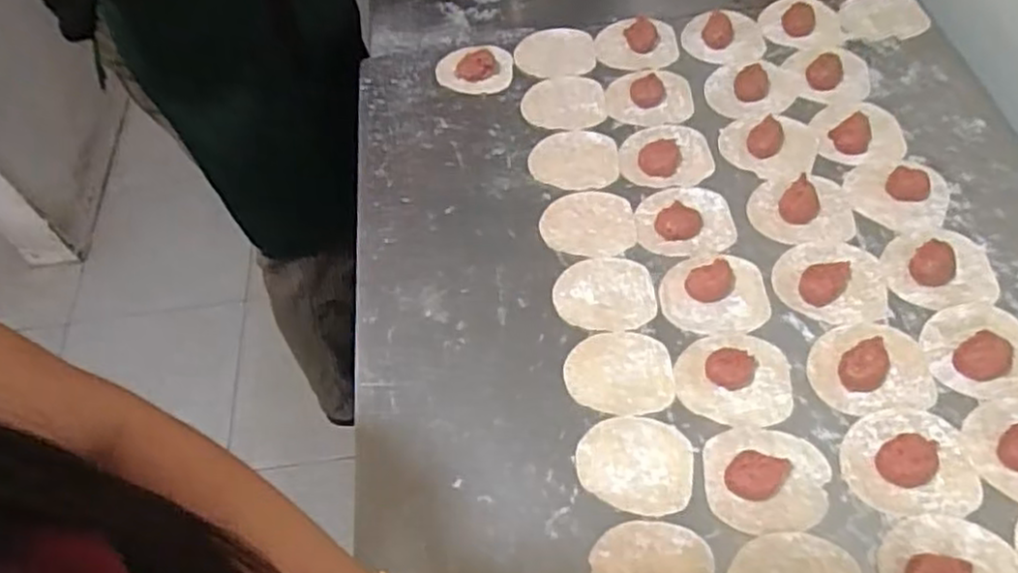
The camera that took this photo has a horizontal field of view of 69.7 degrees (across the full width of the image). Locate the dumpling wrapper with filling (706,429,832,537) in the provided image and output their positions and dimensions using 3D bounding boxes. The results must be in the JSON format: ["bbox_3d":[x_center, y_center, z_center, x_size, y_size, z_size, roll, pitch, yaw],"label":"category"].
[{"bbox_3d":[0.178,0.128,0.498,0.082,0.027,0.072,-3,59,2],"label":"dumpling wrapper with filling"}]

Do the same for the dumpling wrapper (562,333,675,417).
[{"bbox_3d":[0.084,0.066,0.559,0.080,0.004,0.067,-1,59,3],"label":"dumpling wrapper"}]

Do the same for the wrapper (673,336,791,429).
[{"bbox_3d":[0.168,0.065,0.544,0.083,0.023,0.073,-1,59,4],"label":"wrapper"}]

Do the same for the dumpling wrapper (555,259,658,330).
[{"bbox_3d":[0.079,0.006,0.602,0.081,0.005,0.069,-2,59,3],"label":"dumpling wrapper"}]

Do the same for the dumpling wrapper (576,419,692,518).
[{"bbox_3d":[0.089,0.124,0.518,0.078,0.004,0.068,9,60,10],"label":"dumpling wrapper"}]

